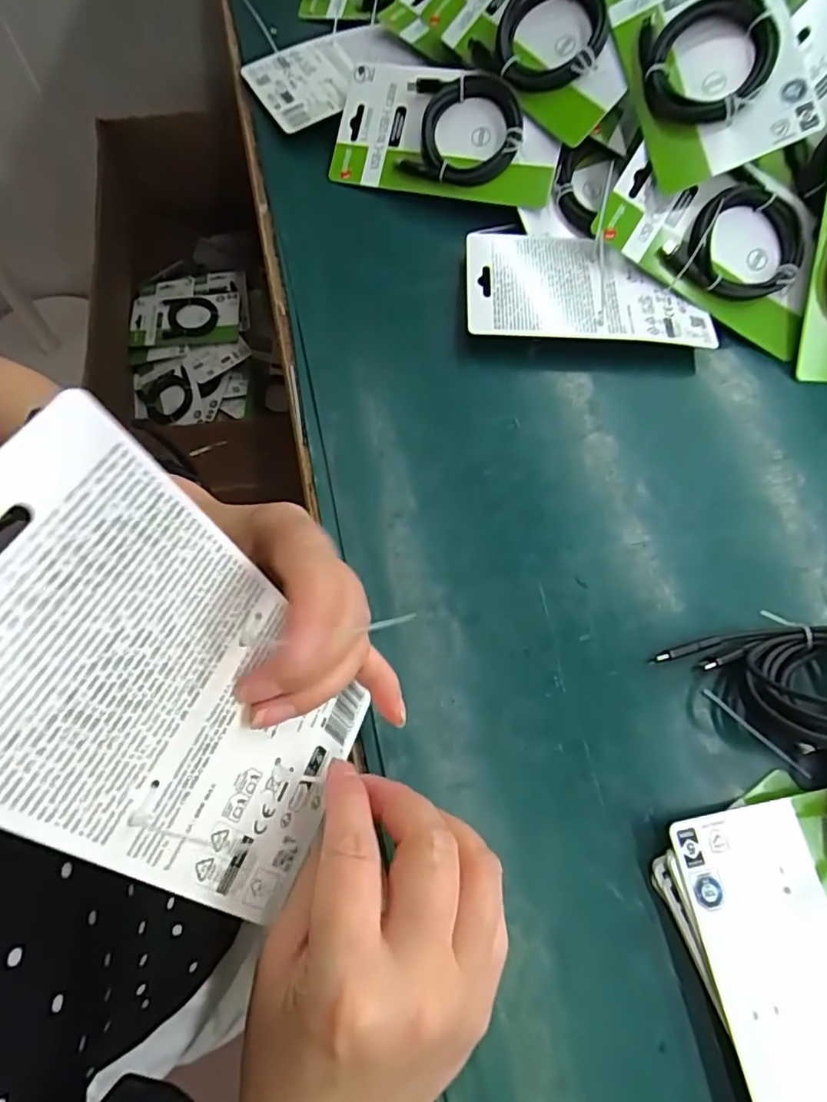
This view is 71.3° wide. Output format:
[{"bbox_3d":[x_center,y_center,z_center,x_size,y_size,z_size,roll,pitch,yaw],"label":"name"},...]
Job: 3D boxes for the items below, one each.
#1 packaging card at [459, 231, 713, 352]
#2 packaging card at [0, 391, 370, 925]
[{"bbox_3d":[0.127,-0.195,0.432,0.174,0.024,0.098,1,68,-2],"label":"packaging card"},{"bbox_3d":[-0.075,0.050,0.186,0.004,0.173,0.095,1,51,33],"label":"packaging card"}]

